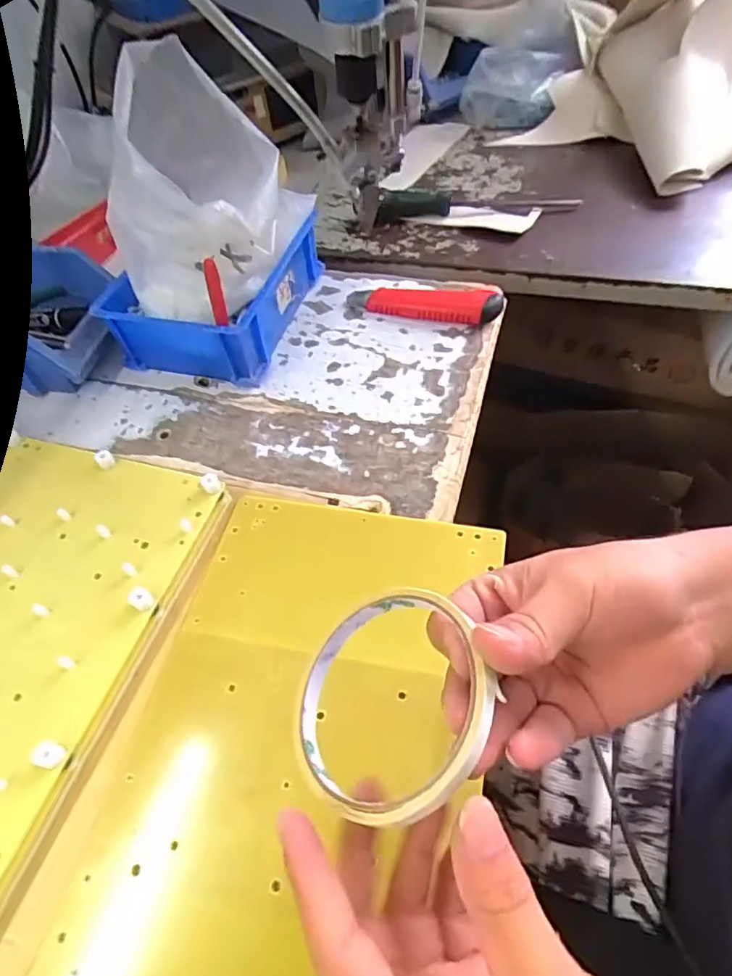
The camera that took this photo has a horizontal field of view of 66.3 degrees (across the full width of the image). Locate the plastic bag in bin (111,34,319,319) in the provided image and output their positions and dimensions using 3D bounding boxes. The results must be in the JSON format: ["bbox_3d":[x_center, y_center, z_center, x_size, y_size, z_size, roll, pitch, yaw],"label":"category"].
[{"bbox_3d":[-0.134,-0.239,0.452,0.127,0.155,0.174,5,54,9],"label":"plastic bag in bin"}]

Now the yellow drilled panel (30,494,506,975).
[{"bbox_3d":[-0.041,0.134,0.320,0.179,0.006,0.292,8,55,11],"label":"yellow drilled panel"}]

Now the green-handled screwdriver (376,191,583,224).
[{"bbox_3d":[0.125,-0.329,0.638,0.226,0.031,0.025,-3,53,3],"label":"green-handled screwdriver"}]

